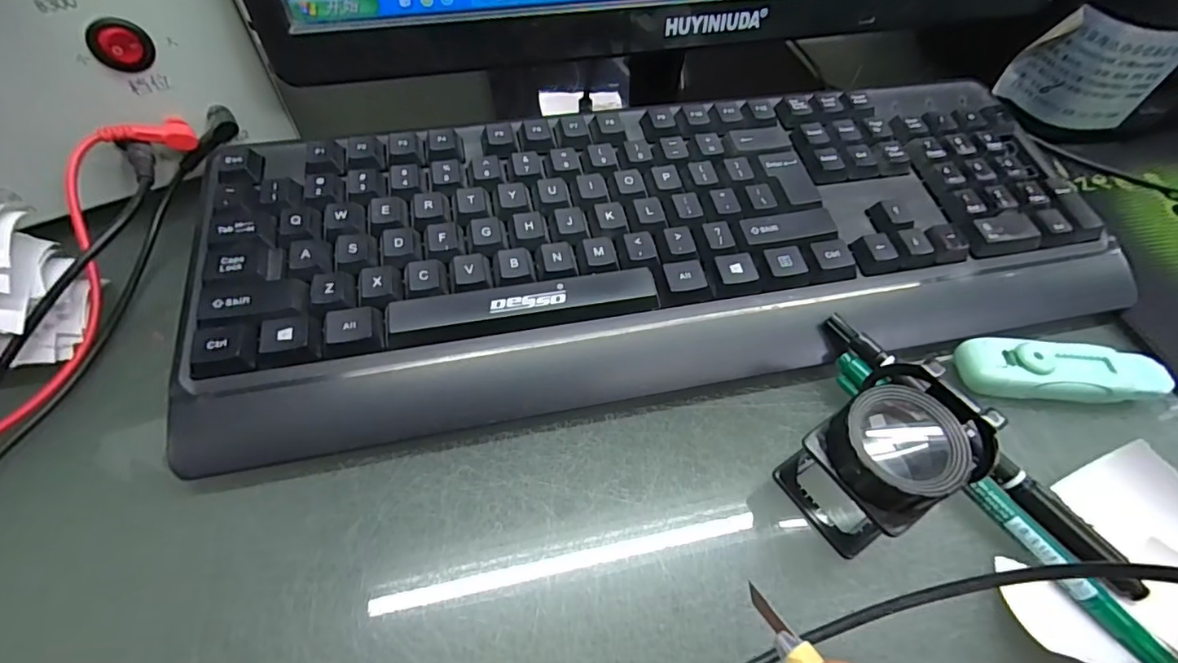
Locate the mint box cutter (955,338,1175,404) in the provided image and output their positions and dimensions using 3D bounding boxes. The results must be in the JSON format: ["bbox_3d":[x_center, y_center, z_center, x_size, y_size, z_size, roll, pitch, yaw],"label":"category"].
[{"bbox_3d":[0.214,0.019,0.235,0.087,0.020,0.024,4,55,0],"label":"mint box cutter"}]

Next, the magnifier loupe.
[{"bbox_3d":[0.105,0.045,0.187,0.048,0.060,0.040,-26,60,-19],"label":"magnifier loupe"}]

